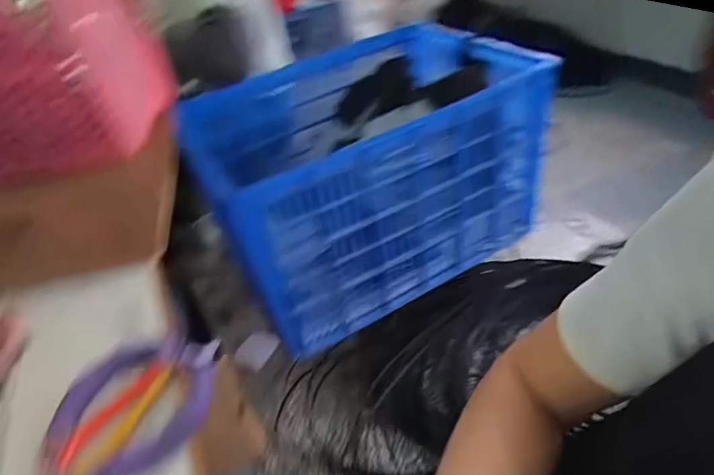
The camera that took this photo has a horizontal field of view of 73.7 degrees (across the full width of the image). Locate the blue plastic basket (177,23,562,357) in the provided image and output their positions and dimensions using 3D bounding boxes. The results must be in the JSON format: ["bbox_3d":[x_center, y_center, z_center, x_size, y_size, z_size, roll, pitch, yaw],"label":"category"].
[{"bbox_3d":[0.033,-0.181,1.088,0.713,0.381,0.499,-25,40,-23],"label":"blue plastic basket"}]

